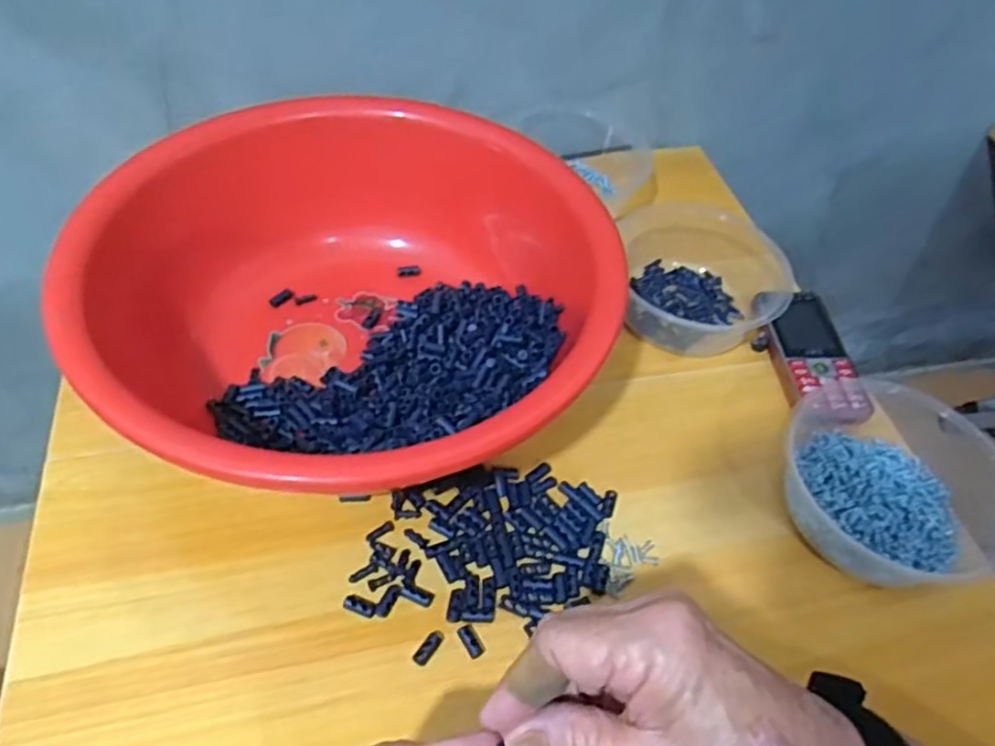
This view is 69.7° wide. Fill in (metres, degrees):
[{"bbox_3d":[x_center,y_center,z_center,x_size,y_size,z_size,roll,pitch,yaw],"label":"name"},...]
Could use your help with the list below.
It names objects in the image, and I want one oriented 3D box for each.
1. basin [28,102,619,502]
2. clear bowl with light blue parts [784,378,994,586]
[{"bbox_3d":[-0.093,-0.042,0.486,0.317,0.116,0.320,3,51,-4],"label":"basin"},{"bbox_3d":[0.247,0.065,0.471,0.135,0.053,0.147,3,51,-4],"label":"clear bowl with light blue parts"}]

